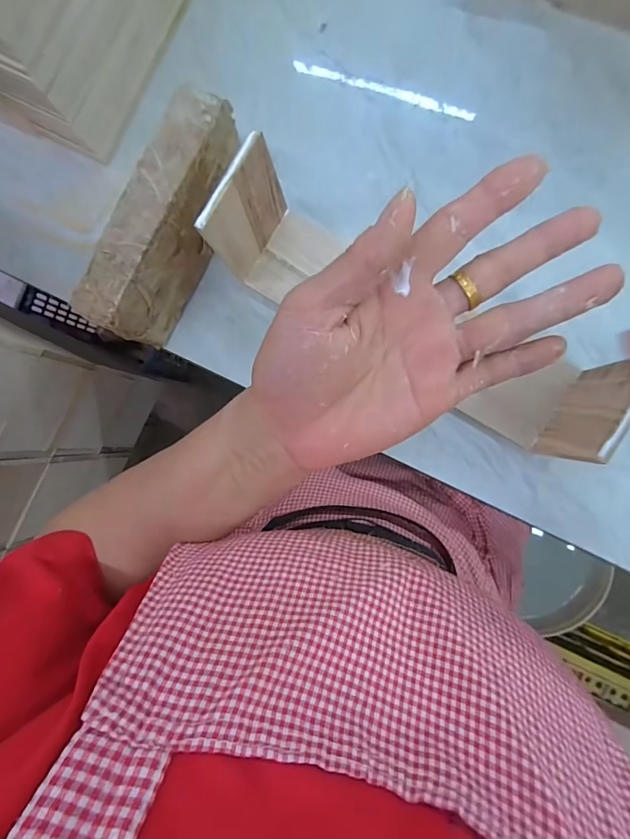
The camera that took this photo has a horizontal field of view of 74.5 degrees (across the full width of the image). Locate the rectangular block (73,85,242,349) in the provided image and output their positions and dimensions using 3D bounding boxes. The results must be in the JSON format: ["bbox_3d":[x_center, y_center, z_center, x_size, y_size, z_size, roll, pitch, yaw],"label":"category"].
[{"bbox_3d":[-0.130,-0.169,0.383,0.048,0.102,0.205,28,90,7],"label":"rectangular block"}]

